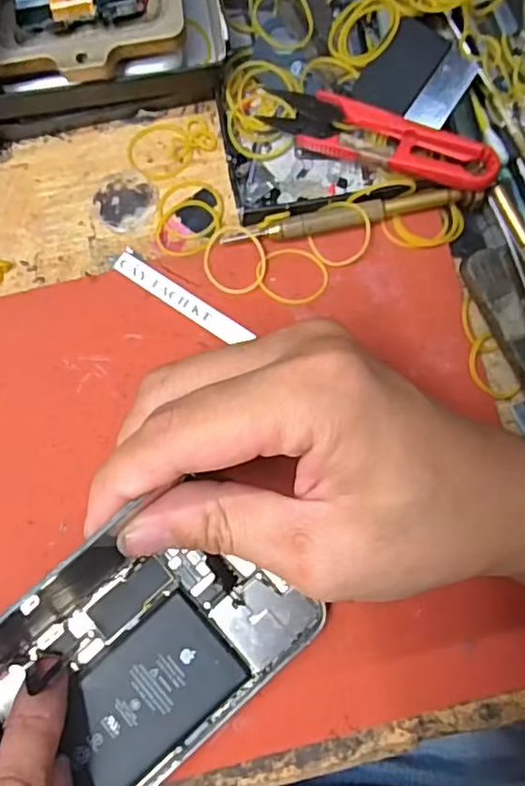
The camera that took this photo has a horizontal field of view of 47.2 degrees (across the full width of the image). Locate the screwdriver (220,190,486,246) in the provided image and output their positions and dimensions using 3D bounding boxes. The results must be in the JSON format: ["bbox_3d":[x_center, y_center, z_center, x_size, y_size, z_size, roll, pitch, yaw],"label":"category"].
[{"bbox_3d":[0.038,-0.074,0.254,0.107,0.009,0.010,-9,84,-2],"label":"screwdriver"}]

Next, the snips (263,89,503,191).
[{"bbox_3d":[0.048,-0.106,0.252,0.099,0.006,0.025,23,84,14],"label":"snips"}]

